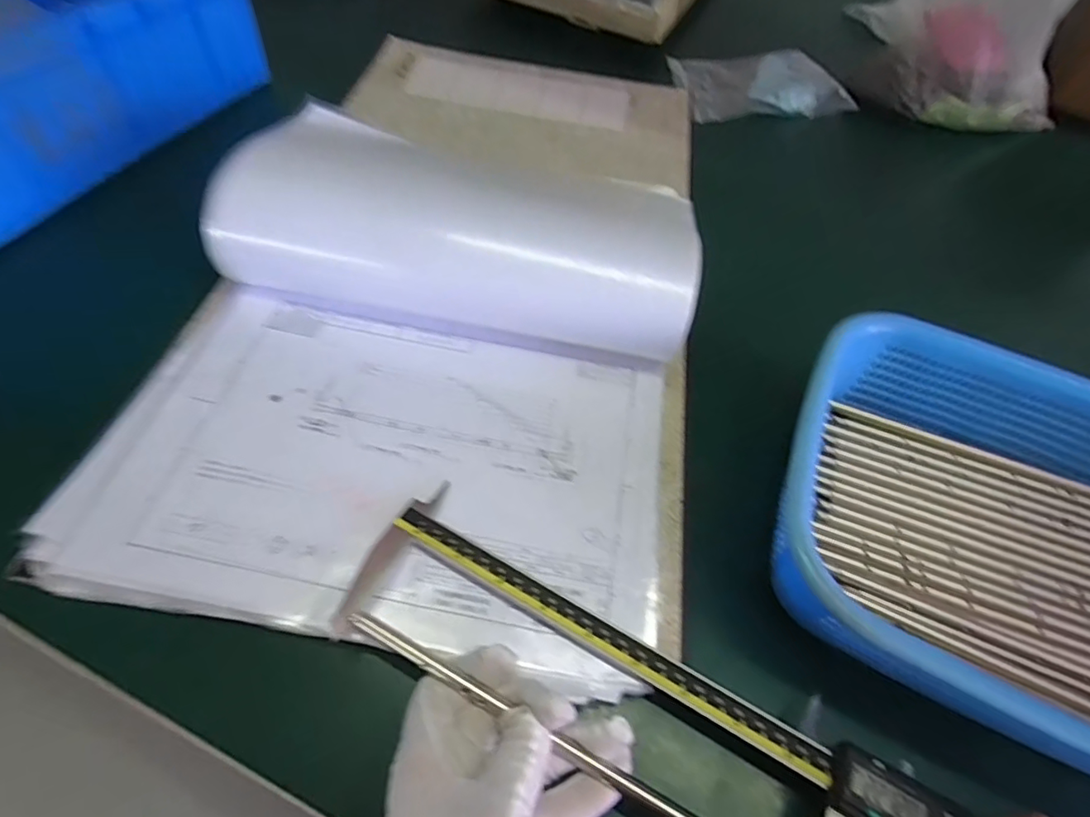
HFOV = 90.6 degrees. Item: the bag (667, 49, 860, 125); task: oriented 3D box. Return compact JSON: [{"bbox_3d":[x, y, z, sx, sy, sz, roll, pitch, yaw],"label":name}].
[{"bbox_3d":[0.241,-0.372,0.615,0.176,0.031,0.122,0,57,-5],"label":"bag"}]

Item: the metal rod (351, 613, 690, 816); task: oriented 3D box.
[{"bbox_3d":[0.006,0.146,0.234,0.220,0.005,0.006,25,58,12],"label":"metal rod"}]

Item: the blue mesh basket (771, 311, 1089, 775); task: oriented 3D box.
[{"bbox_3d":[0.266,0.078,0.282,0.280,0.064,0.206,26,58,12],"label":"blue mesh basket"}]

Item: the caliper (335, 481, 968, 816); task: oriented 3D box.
[{"bbox_3d":[0.058,0.146,0.246,0.333,0.017,0.074,26,58,14],"label":"caliper"}]

